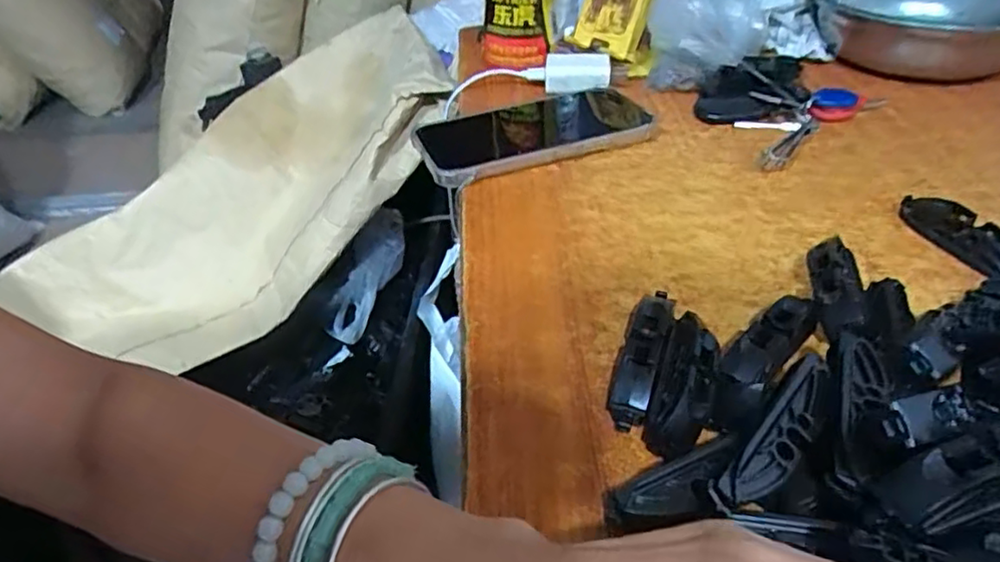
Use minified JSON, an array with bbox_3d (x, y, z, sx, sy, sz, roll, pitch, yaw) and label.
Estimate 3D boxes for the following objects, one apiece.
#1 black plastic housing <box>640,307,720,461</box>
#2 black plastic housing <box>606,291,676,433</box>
[{"bbox_3d":[0.078,0.046,0.277,0.023,0.021,0.072,12,41,20],"label":"black plastic housing"},{"bbox_3d":[0.064,0.034,0.297,0.019,0.018,0.074,10,40,18],"label":"black plastic housing"}]

